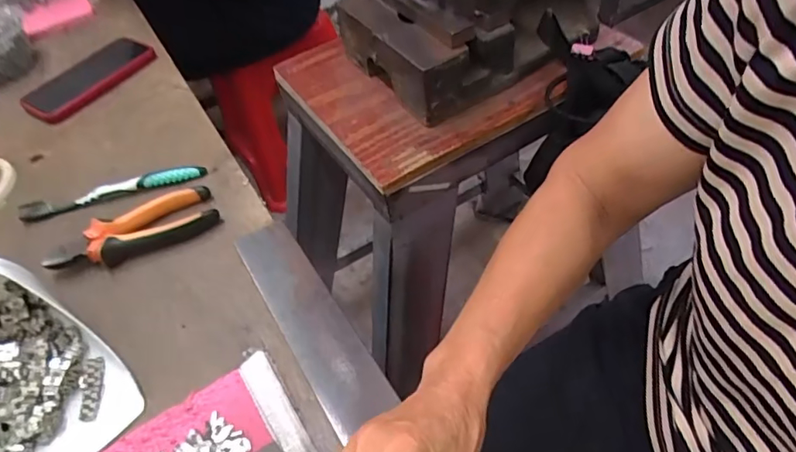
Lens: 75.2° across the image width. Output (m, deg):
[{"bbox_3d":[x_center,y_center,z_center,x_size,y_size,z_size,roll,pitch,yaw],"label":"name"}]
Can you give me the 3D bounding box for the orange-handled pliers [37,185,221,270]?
[{"bbox_3d":[-0.248,0.006,0.487,0.148,0.025,0.048,-25,52,-15],"label":"orange-handled pliers"}]

